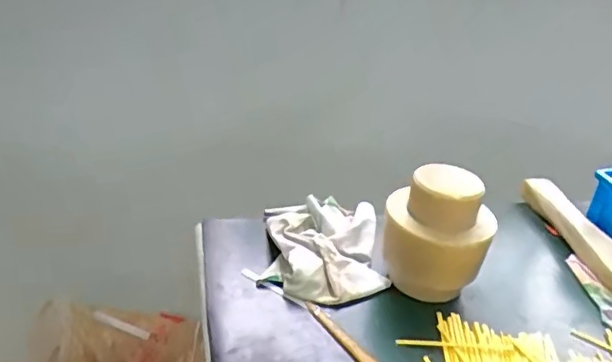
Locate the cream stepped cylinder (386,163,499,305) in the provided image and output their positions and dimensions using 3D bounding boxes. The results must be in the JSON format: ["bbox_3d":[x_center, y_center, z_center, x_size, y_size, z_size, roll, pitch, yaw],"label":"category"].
[{"bbox_3d":[0.134,0.060,0.593,0.102,0.127,0.084,10,28,7],"label":"cream stepped cylinder"}]

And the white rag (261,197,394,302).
[{"bbox_3d":[0.021,0.071,0.659,0.131,0.035,0.180,4,28,-4],"label":"white rag"}]

